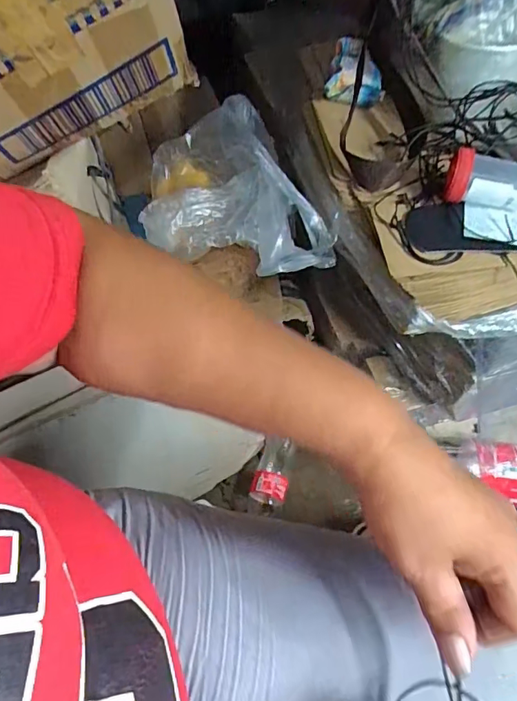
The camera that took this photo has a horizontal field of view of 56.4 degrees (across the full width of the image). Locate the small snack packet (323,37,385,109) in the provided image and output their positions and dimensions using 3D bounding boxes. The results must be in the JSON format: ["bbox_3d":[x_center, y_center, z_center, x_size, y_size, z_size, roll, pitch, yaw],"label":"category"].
[{"bbox_3d":[0.100,-0.279,0.484,0.060,0.037,0.072,15,60,11],"label":"small snack packet"}]

